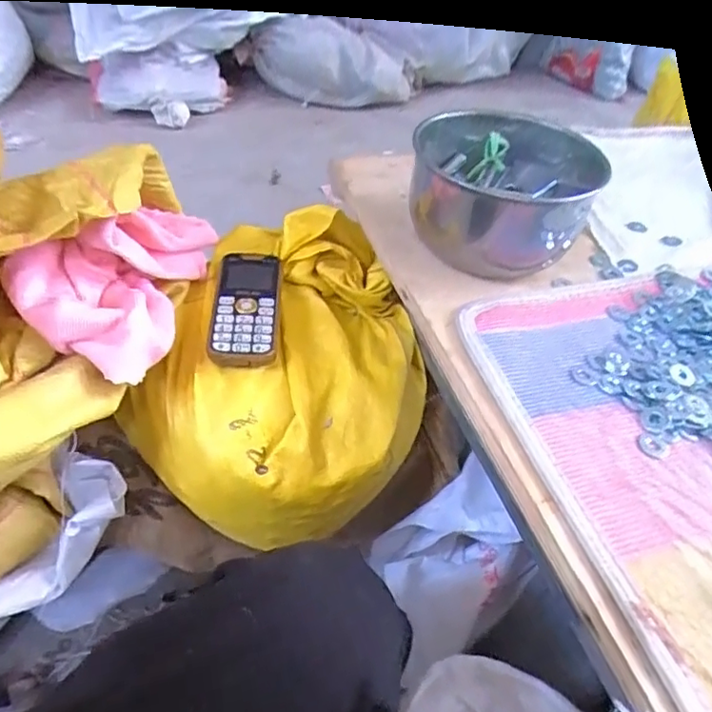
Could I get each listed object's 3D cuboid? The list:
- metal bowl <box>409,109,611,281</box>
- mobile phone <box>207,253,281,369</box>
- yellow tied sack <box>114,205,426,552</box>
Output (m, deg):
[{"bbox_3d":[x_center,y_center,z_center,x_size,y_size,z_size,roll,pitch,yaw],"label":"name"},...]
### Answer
[{"bbox_3d":[0.133,-0.159,0.540,0.155,0.092,0.163,4,44,-4],"label":"metal bowl"},{"bbox_3d":[-0.098,-0.042,0.511,0.056,0.019,0.122,1,53,-5],"label":"mobile phone"},{"bbox_3d":[-0.052,0.009,0.541,0.238,0.146,0.300,19,47,11],"label":"yellow tied sack"}]

